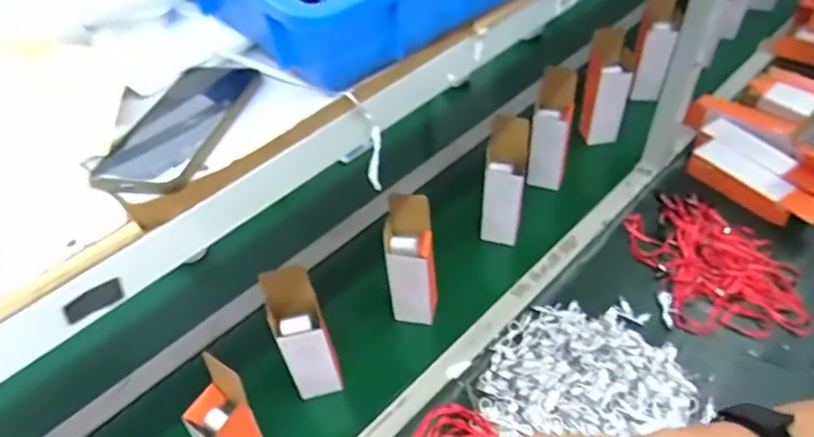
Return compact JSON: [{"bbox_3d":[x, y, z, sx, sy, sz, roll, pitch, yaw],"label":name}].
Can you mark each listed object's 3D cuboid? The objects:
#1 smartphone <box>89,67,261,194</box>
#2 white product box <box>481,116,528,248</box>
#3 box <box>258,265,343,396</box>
[{"bbox_3d":[-0.180,-0.076,0.452,0.078,0.010,0.151,8,47,13],"label":"smartphone"},{"bbox_3d":[0.176,-0.059,1.003,0.078,0.266,0.054,9,48,14],"label":"white product box"},{"bbox_3d":[-0.149,0.167,0.806,0.067,0.235,0.071,-20,48,-14],"label":"box"}]

